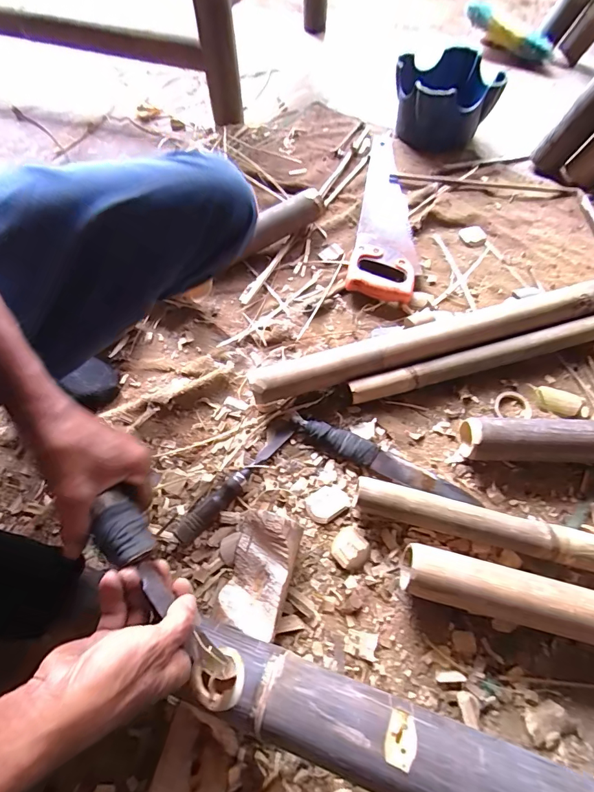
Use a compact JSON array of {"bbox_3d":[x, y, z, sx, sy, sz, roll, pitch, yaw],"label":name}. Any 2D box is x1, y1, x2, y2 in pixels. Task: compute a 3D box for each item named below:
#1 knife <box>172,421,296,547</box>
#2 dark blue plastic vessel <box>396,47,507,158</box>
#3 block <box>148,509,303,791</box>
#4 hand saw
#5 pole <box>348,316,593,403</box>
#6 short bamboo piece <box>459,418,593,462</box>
[{"bbox_3d":[-0.080,0.106,0.547,0.032,0.027,0.214,35,67,18],"label":"knife"},{"bbox_3d":[0.305,-0.613,0.853,0.170,0.136,0.159,-12,62,-5],"label":"dark blue plastic vessel"},{"bbox_3d":[-0.070,0.277,0.431,0.070,0.066,0.297,15,63,9],"label":"block"},{"bbox_3d":[0.187,-0.374,0.809,0.117,0.032,0.490,10,62,6],"label":"hand saw"},{"bbox_3d":[0.381,-0.087,0.633,0.634,0.046,0.034,-16,62,-7],"label":"pole"},{"bbox_3d":[0.360,0.062,0.548,0.258,0.057,0.057,2,61,2],"label":"short bamboo piece"}]

